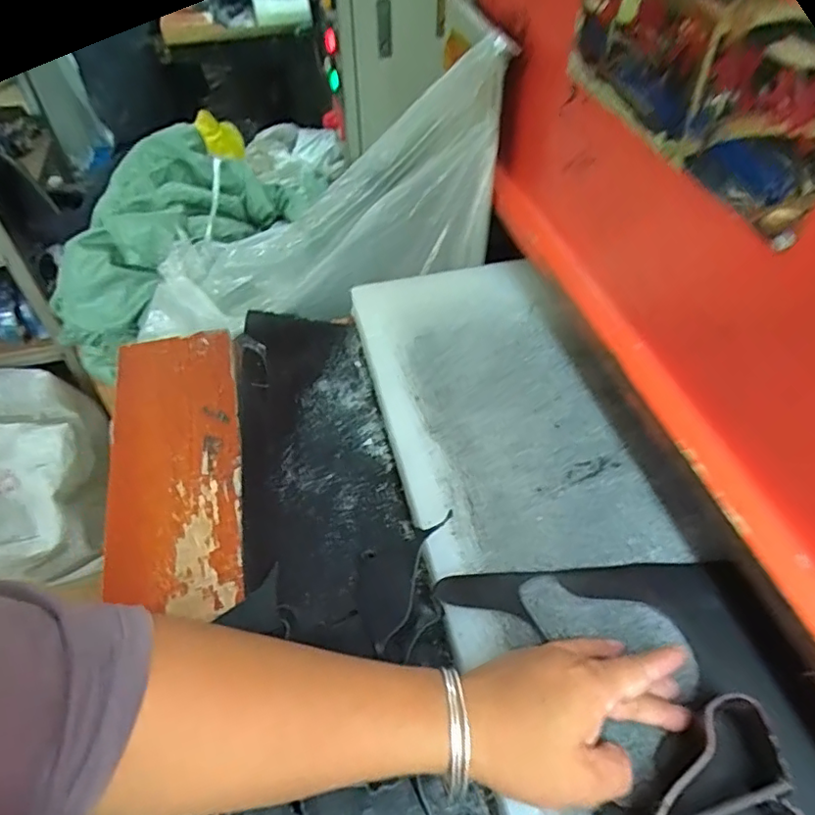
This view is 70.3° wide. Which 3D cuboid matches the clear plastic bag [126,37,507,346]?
[{"bbox_3d":[-0.118,-0.207,0.723,0.572,0.180,0.214,-12,39,30],"label":"clear plastic bag"}]

